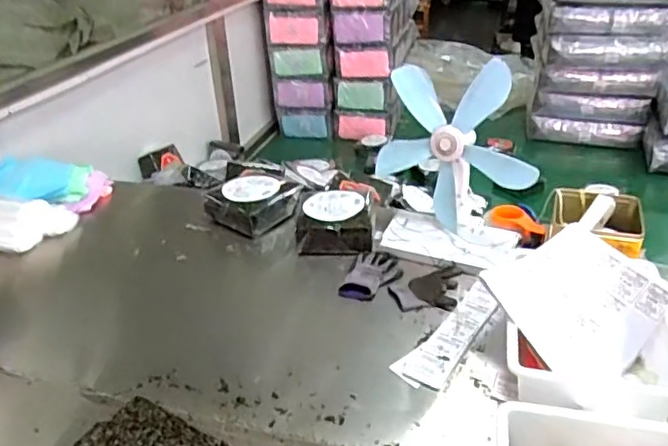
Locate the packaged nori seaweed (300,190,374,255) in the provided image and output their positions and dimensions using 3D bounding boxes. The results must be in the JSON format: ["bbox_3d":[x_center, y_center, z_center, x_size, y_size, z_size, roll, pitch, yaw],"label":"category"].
[{"bbox_3d":[0.008,-0.012,1.495,0.183,0.076,0.212,-1,31,2],"label":"packaged nori seaweed"}]

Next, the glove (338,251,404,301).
[{"bbox_3d":[0.090,0.122,1.351,0.112,0.022,0.168,11,33,21],"label":"glove"}]

